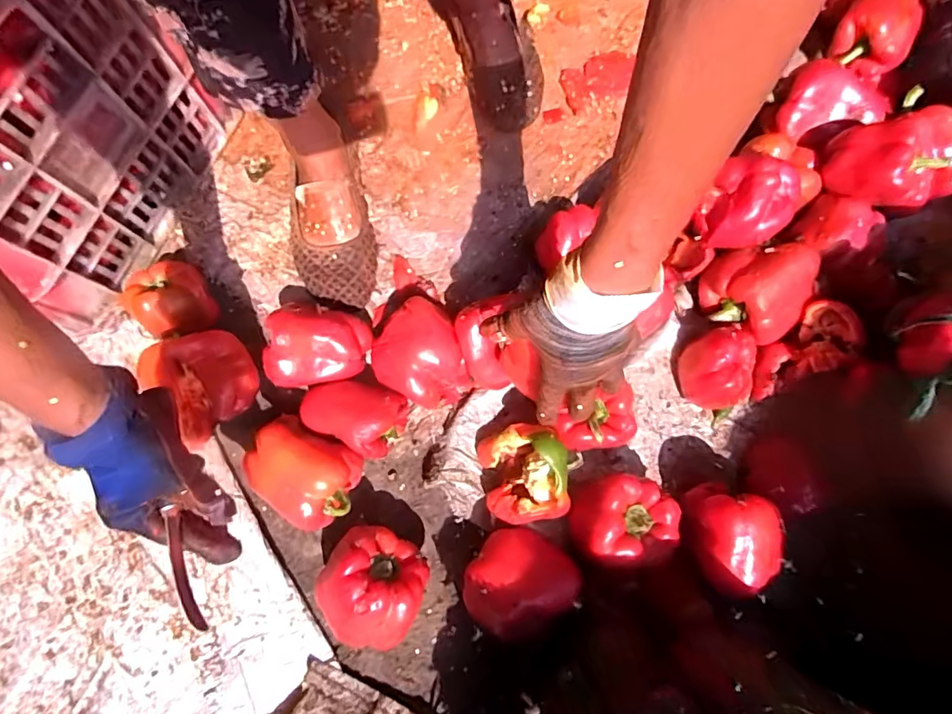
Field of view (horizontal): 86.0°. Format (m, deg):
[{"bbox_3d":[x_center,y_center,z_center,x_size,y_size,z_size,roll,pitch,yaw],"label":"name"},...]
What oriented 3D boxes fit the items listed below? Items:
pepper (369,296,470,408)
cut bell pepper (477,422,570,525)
[{"bbox_3d":[-0.062,-0.002,0.545,0.092,0.061,0.116,-20,77,-6],"label":"pepper"},{"bbox_3d":[0.049,0.114,0.504,0.085,0.080,0.095,-11,76,-3],"label":"cut bell pepper"}]

